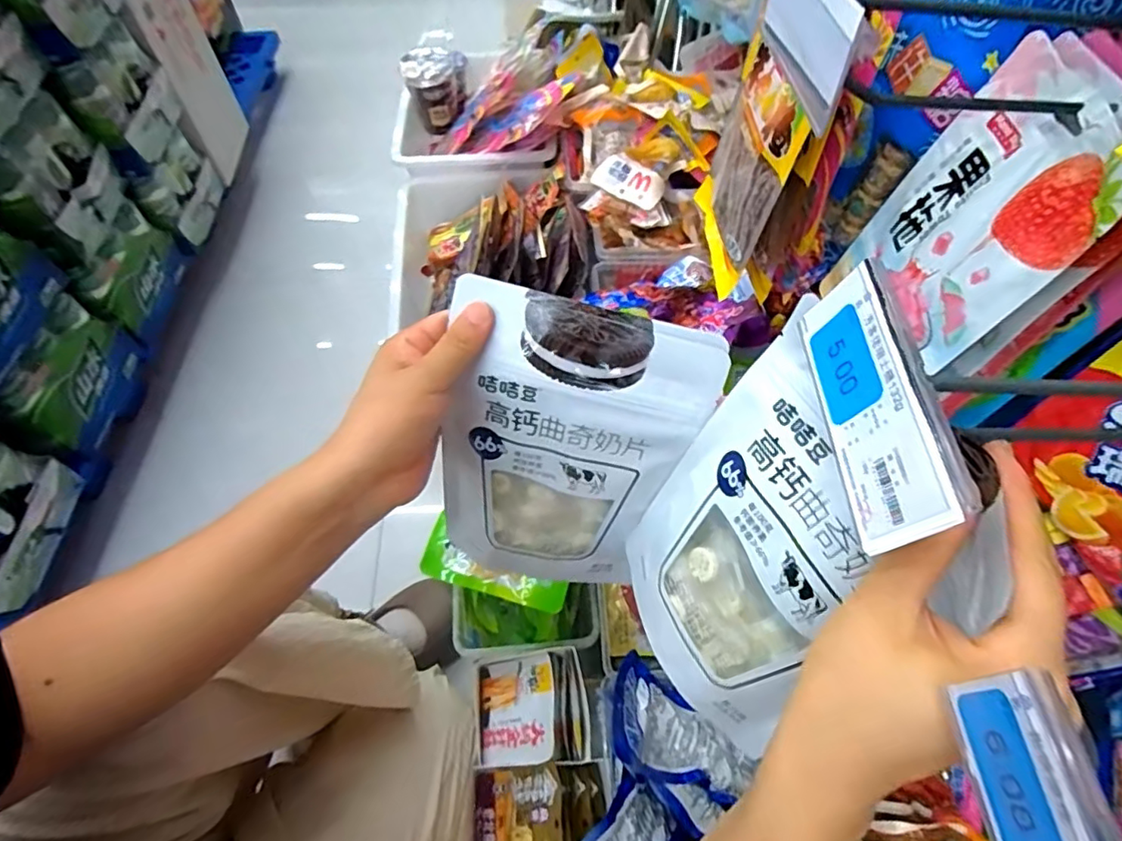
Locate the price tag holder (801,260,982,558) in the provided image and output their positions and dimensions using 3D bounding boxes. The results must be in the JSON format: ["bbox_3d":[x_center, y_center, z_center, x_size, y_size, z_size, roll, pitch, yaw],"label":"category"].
[{"bbox_3d":[0.115,-0.008,0.209,0.005,0.043,0.102,7,59,-18],"label":"price tag holder"}]

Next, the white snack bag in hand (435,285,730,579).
[{"bbox_3d":[-0.001,0.032,0.386,0.154,0.237,0.025,12,39,2],"label":"white snack bag in hand"}]

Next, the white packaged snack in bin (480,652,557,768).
[{"bbox_3d":[-0.046,0.304,0.599,0.103,0.017,0.097,-27,51,33],"label":"white packaged snack in bin"}]

